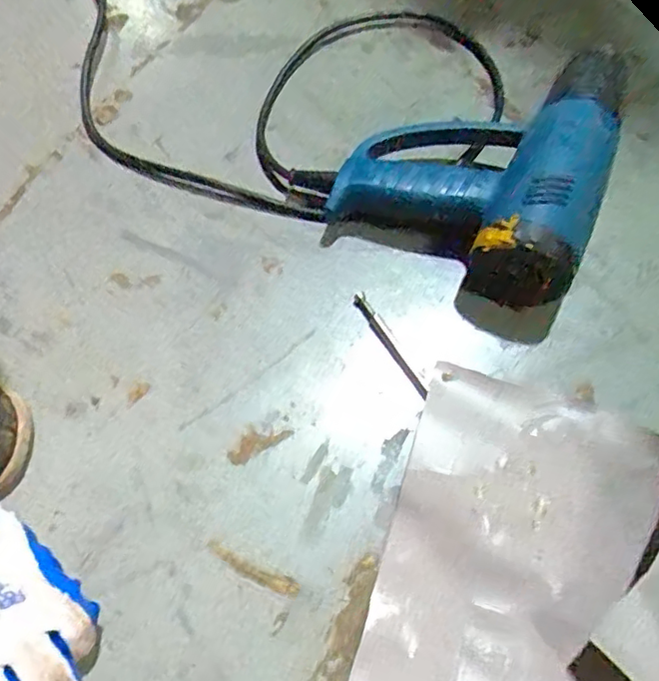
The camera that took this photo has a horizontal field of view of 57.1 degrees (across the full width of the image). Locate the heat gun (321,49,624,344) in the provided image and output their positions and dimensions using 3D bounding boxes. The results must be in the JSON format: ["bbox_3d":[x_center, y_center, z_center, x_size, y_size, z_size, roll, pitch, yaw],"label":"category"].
[{"bbox_3d":[0.110,-0.135,0.469,0.190,0.088,0.216,21,66,11],"label":"heat gun"}]

